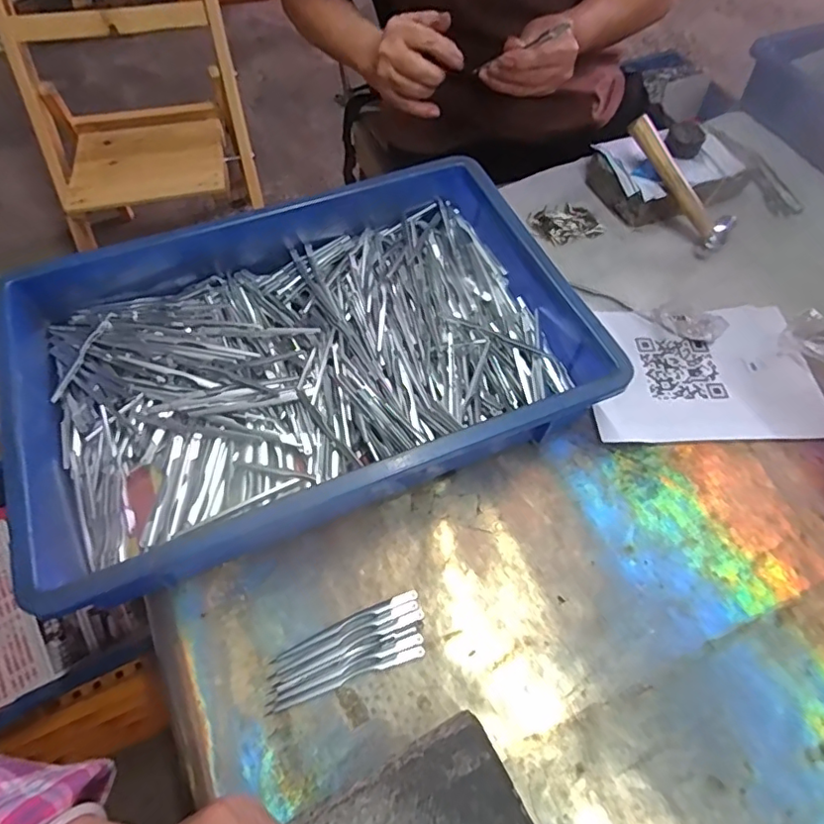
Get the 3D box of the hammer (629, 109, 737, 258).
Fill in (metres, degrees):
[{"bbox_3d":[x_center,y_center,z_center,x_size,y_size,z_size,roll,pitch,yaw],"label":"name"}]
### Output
[{"bbox_3d":[0.279,-0.237,0.577,0.159,0.022,0.059,47,63,-13],"label":"hammer"}]

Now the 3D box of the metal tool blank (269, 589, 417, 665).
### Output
[{"bbox_3d":[-0.047,0.151,0.396,0.108,0.004,0.008,-21,62,-12],"label":"metal tool blank"}]

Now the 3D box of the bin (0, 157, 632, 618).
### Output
[{"bbox_3d":[-0.084,-0.046,0.469,0.434,0.082,0.289,-21,62,-12],"label":"bin"}]

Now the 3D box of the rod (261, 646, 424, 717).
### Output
[{"bbox_3d":[-0.044,0.181,0.379,0.108,0.005,0.009,-17,61,-10],"label":"rod"}]

